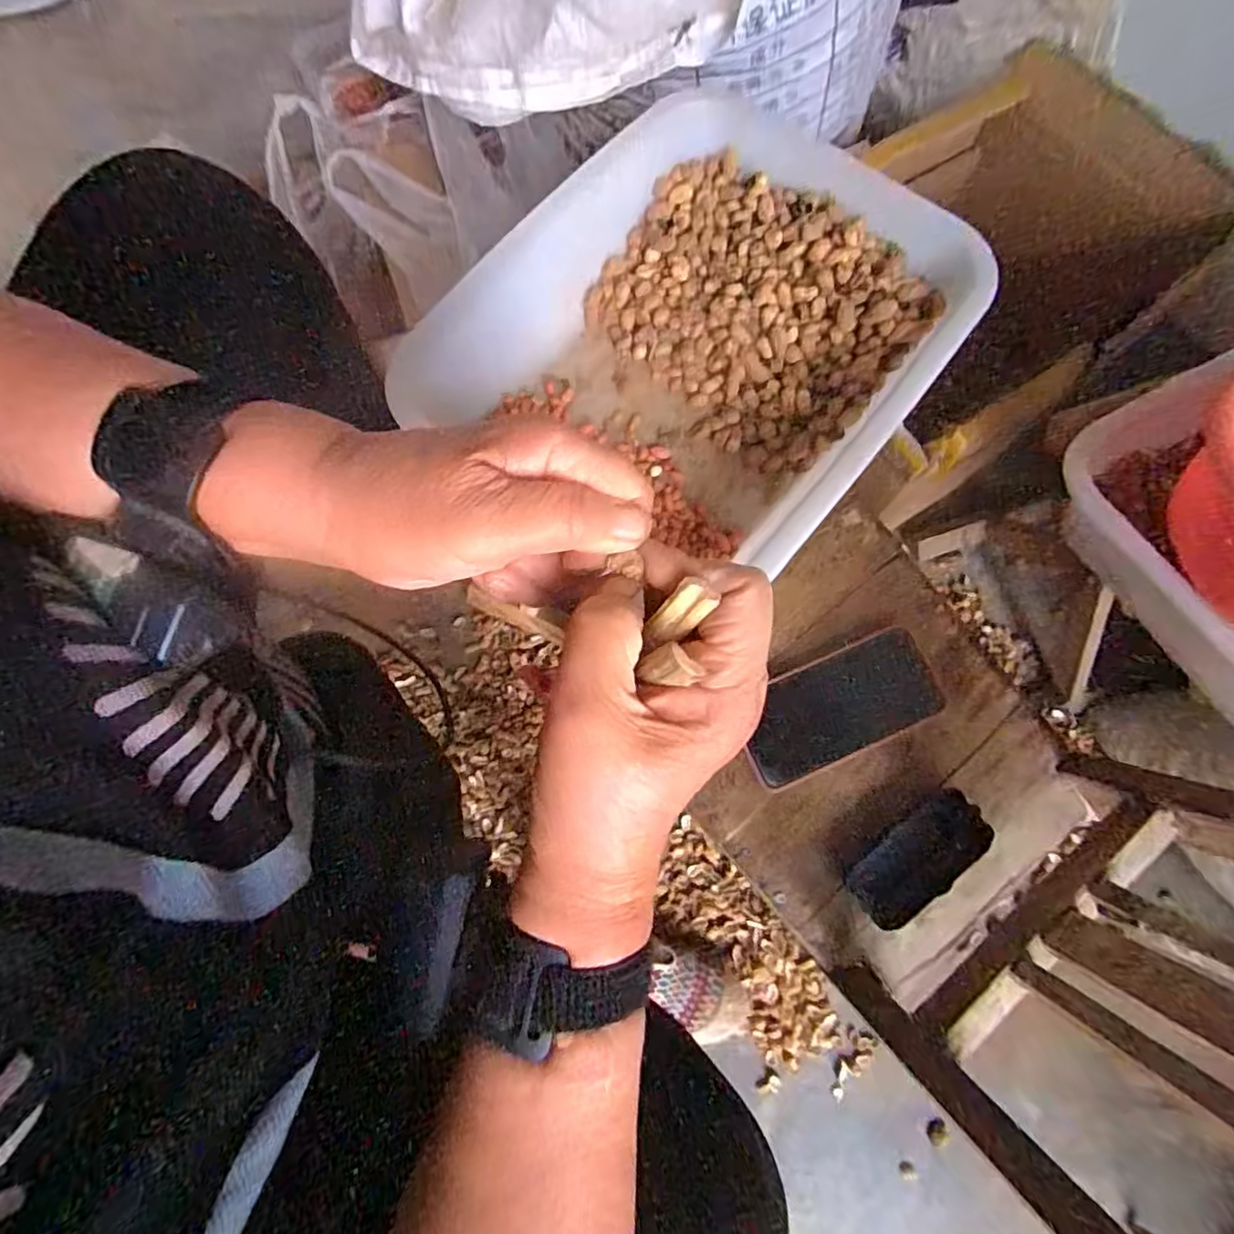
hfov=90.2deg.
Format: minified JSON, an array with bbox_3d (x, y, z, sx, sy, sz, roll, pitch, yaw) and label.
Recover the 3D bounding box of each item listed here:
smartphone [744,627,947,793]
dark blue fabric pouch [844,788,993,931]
[{"bbox_3d":[0.175,0.071,0.488,0.160,0.015,0.076,-23,76,-8],"label":"smartphone"},{"bbox_3d":[0.221,0.178,0.454,0.108,0.035,0.044,-39,79,-11],"label":"dark blue fabric pouch"}]

